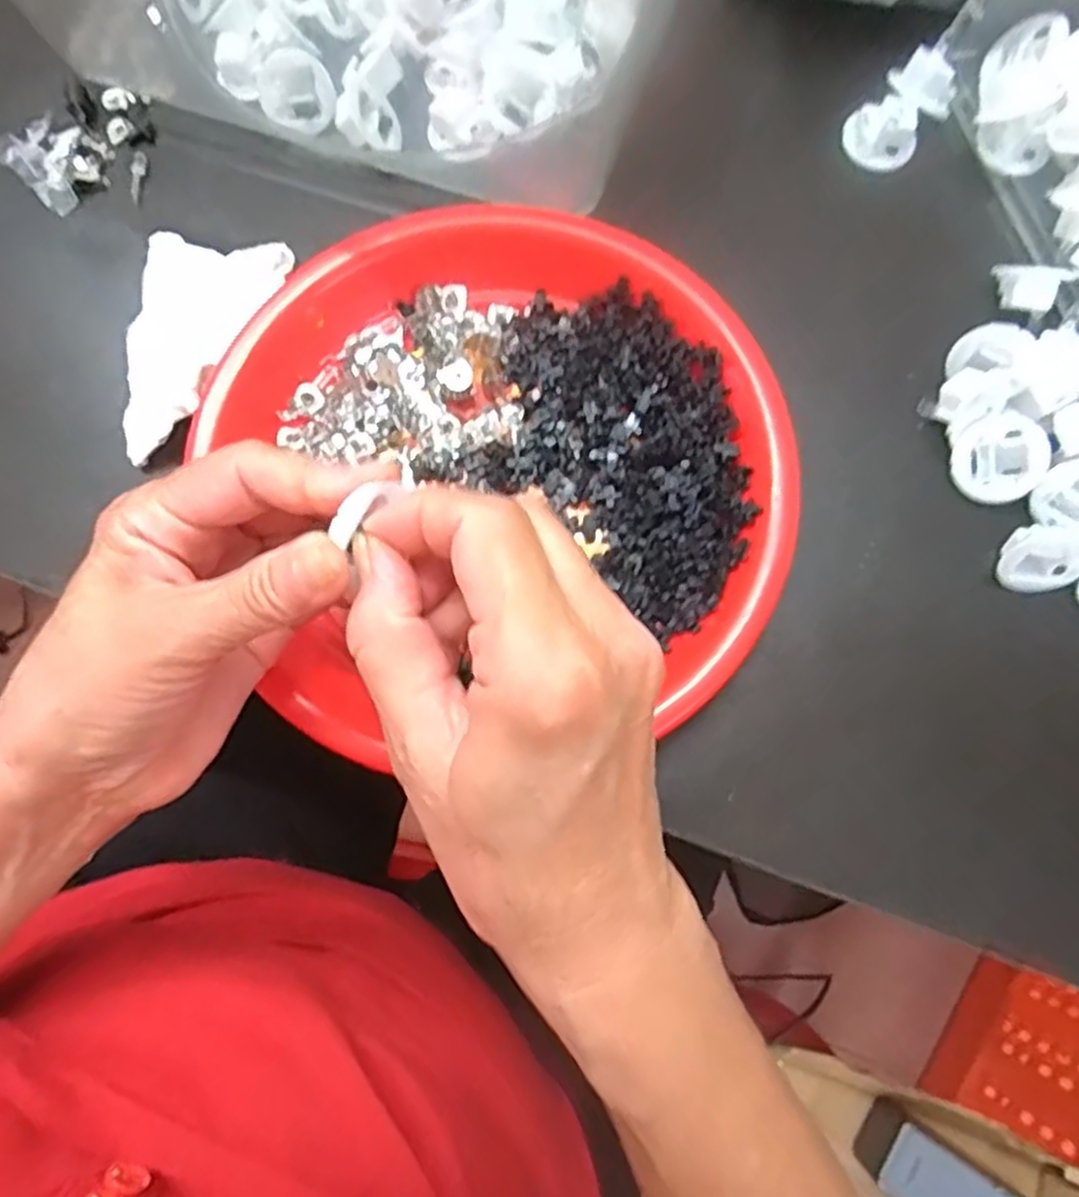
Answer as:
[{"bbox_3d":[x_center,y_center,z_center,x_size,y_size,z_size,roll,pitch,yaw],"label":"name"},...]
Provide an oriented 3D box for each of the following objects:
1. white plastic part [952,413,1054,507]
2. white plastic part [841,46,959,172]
[{"bbox_3d":[0.187,-0.058,0.312,0.034,0.017,0.034,4,103,18],"label":"white plastic part"},{"bbox_3d":[0.165,-0.224,0.348,0.032,0.028,0.043,43,82,9],"label":"white plastic part"}]

